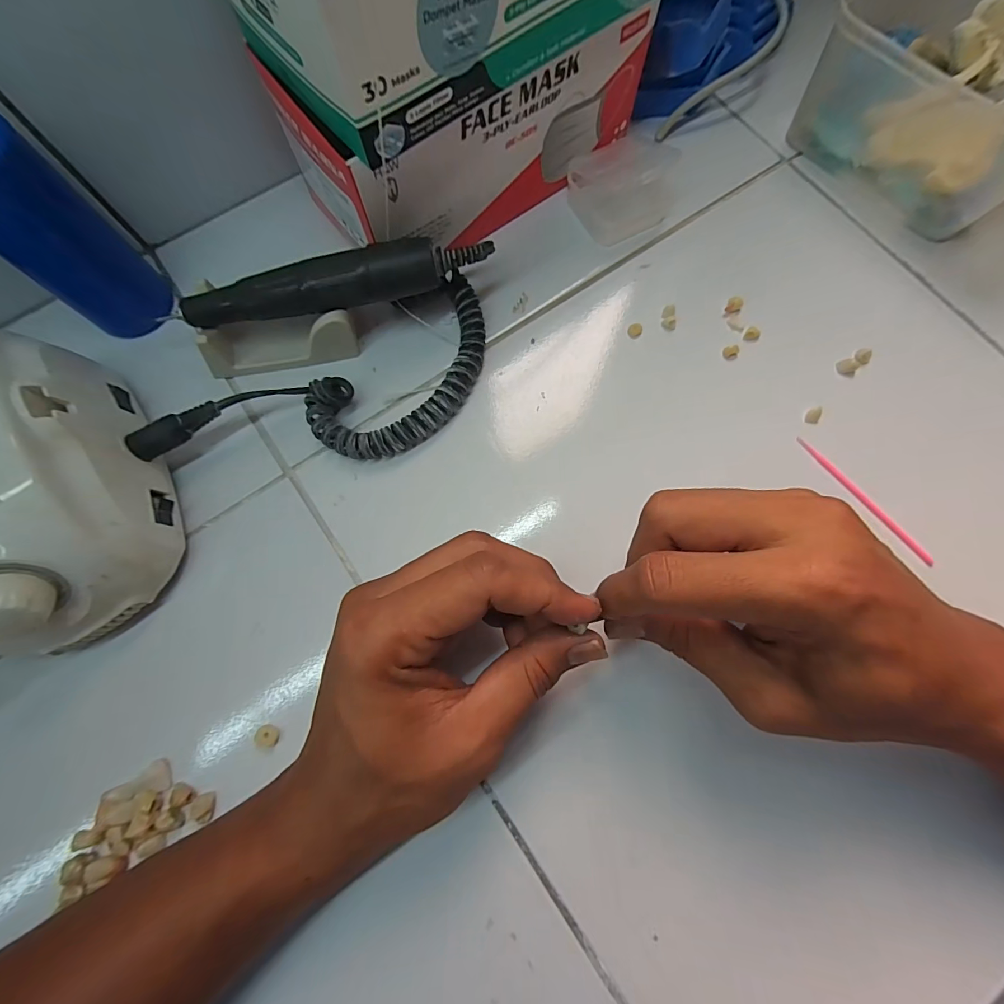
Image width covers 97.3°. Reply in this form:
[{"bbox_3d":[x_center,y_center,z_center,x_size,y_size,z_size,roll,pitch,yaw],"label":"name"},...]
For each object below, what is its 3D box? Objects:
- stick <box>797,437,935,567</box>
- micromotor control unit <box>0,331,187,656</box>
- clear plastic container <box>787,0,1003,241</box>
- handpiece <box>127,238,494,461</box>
[{"bbox_3d":[0.206,-0.001,0.252,0.006,0.006,0.096,-37,78,-10],"label":"stick"},{"bbox_3d":[-0.231,-0.001,0.210,0.101,0.084,0.139,-23,76,-7],"label":"micromotor control unit"},{"bbox_3d":[0.297,-0.274,0.289,0.160,0.077,0.161,41,78,10],"label":"clear plastic container"},{"bbox_3d":[-0.108,-0.083,0.250,0.191,0.053,0.107,-2,75,-1],"label":"handpiece"}]

